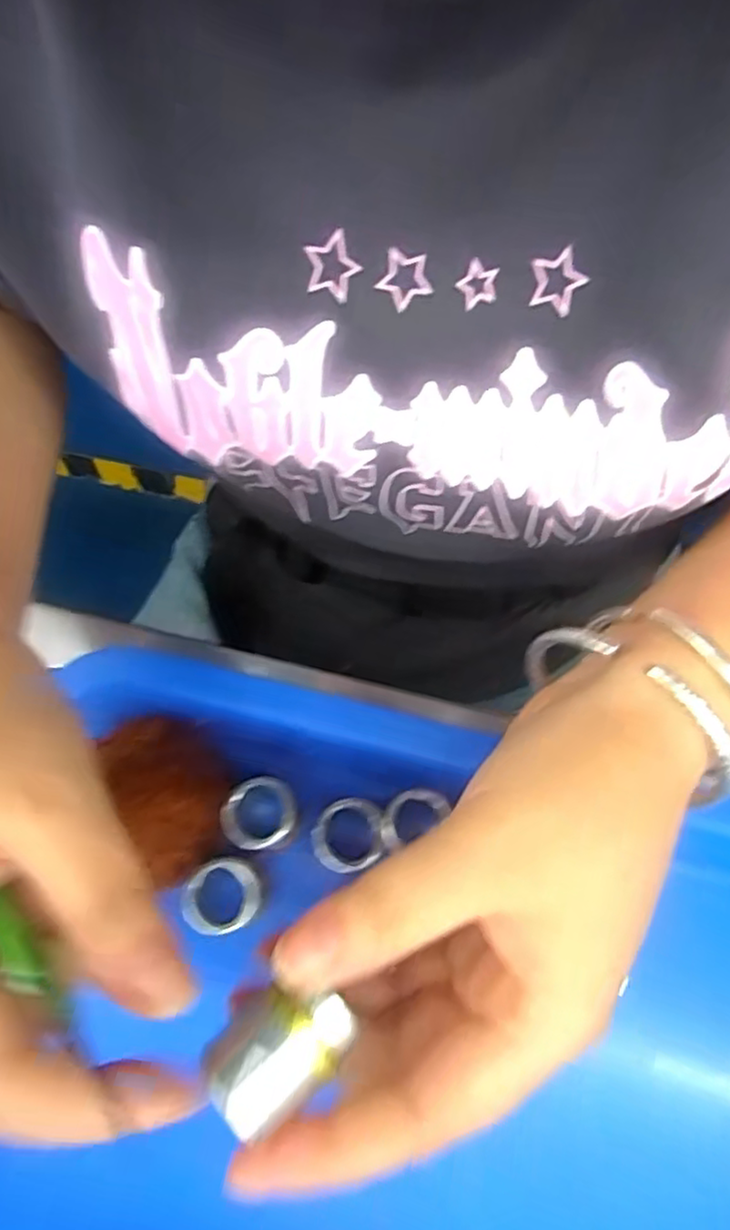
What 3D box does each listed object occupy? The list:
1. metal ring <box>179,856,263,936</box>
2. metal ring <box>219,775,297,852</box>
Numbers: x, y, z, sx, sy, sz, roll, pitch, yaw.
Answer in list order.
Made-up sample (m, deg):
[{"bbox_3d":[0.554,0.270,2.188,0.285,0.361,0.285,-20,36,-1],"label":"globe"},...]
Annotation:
[{"bbox_3d":[-0.047,0.093,0.222,0.025,0.005,0.023,-1,70,2],"label":"metal ring"},{"bbox_3d":[-0.037,0.068,0.232,0.025,0.004,0.025,-1,70,2],"label":"metal ring"}]

